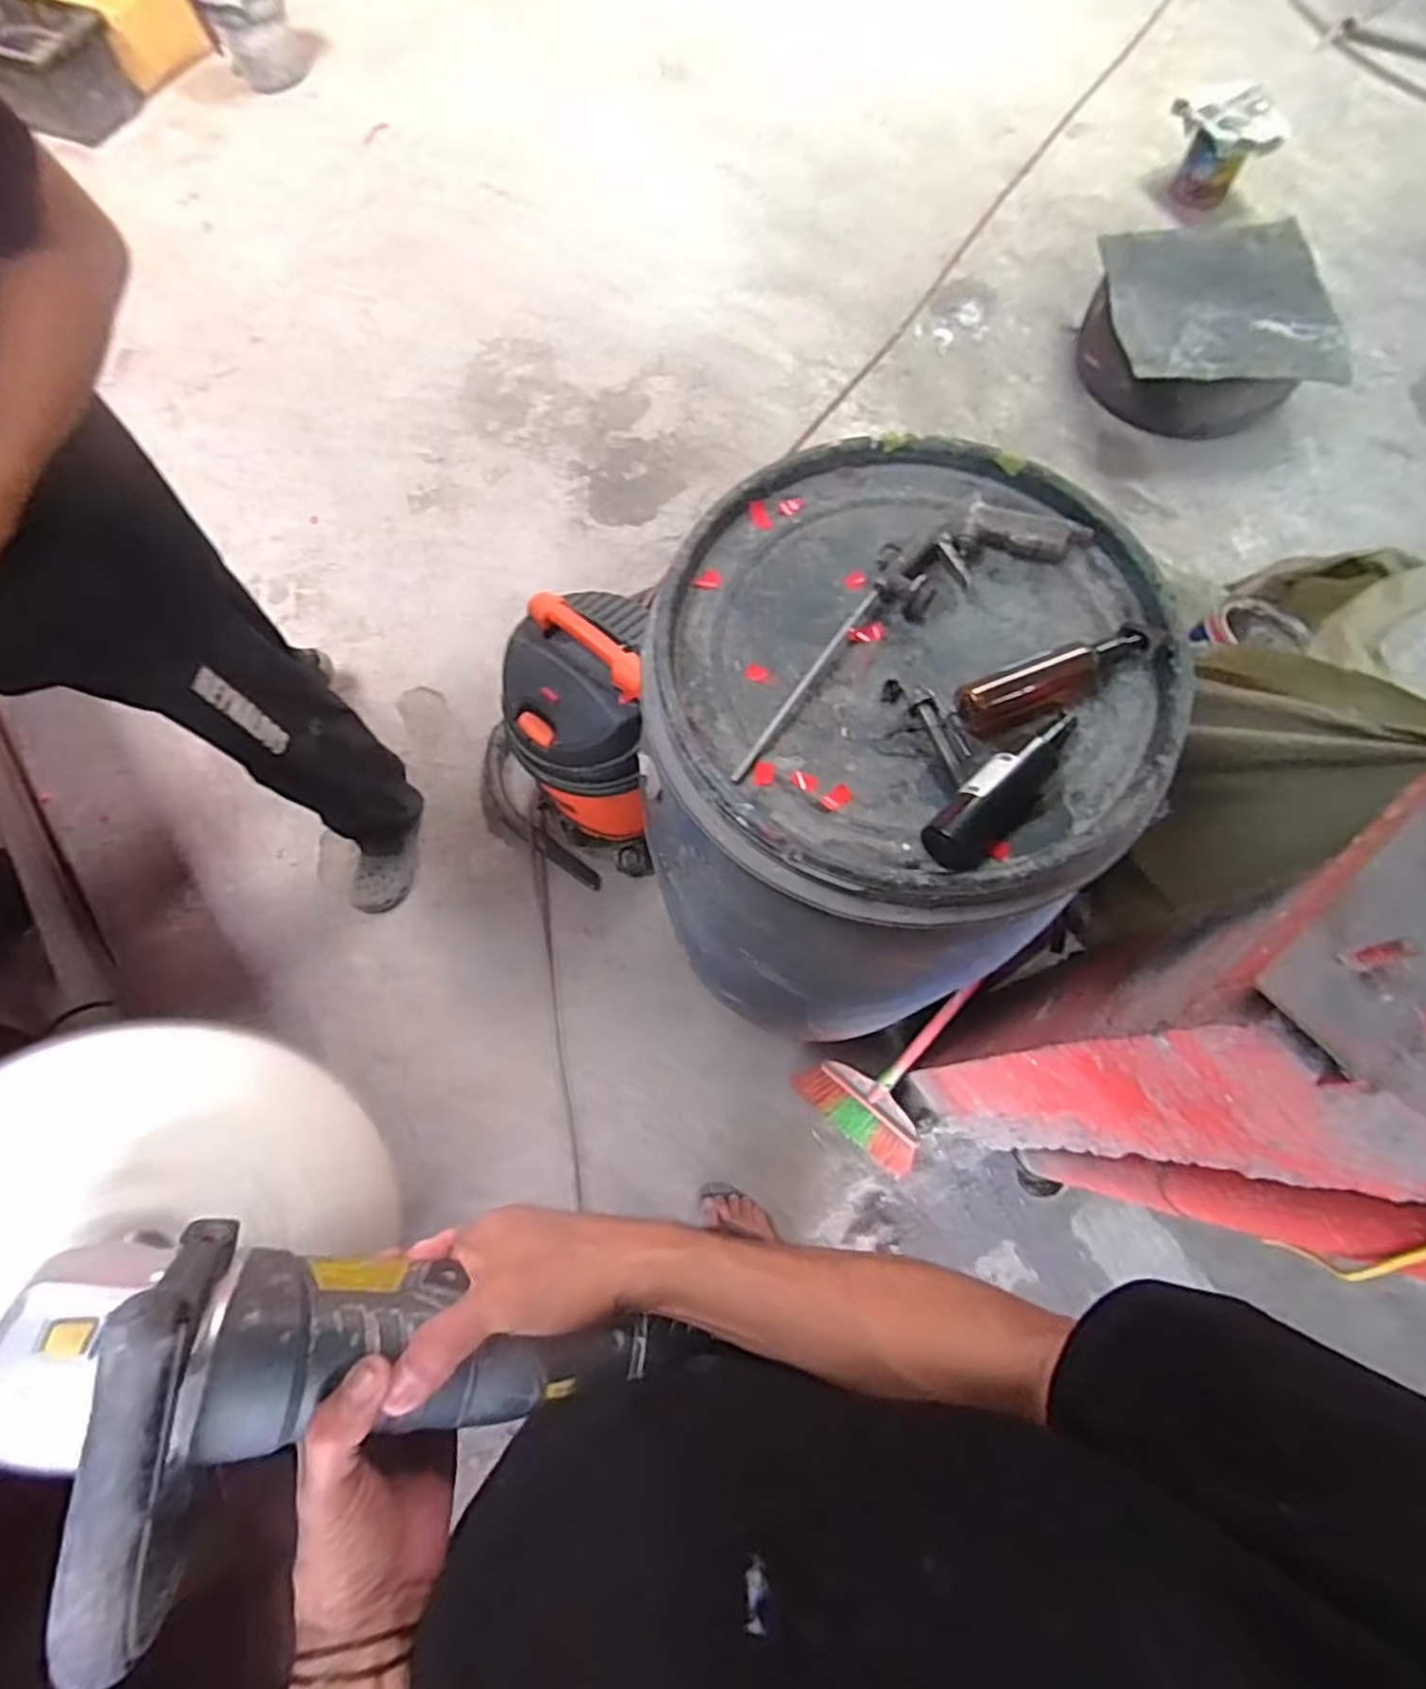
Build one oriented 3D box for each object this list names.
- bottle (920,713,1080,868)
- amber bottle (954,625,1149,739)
[{"bbox_3d":[0.207,-0.040,0.522,0.046,0.045,0.151,42,76,14],"label":"bottle"},{"bbox_3d":[0.264,-0.126,0.557,0.149,0.039,0.039,-20,71,-7],"label":"amber bottle"}]

